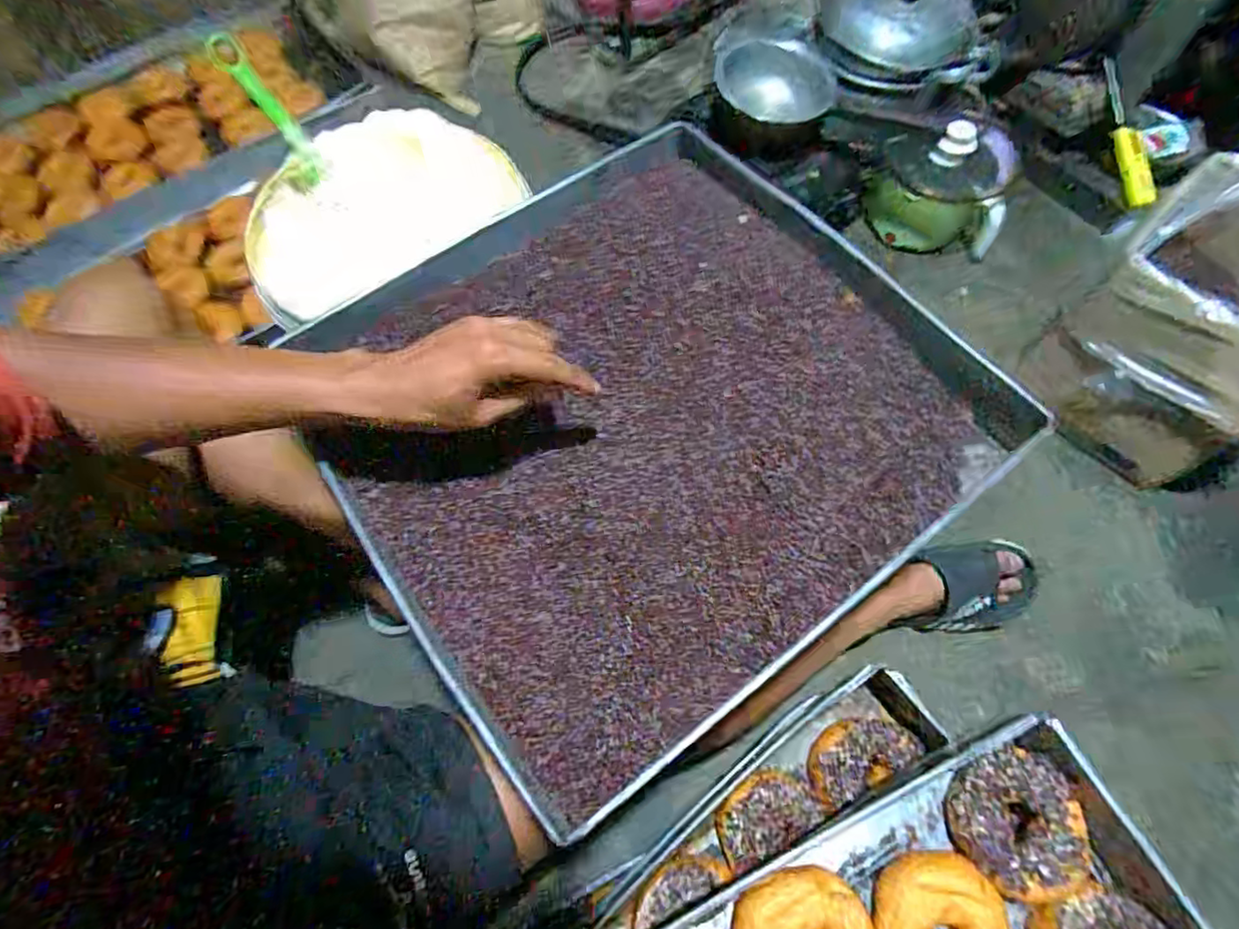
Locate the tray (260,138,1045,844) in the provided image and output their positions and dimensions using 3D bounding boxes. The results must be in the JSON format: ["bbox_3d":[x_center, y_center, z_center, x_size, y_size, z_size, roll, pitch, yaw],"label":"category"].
[{"bbox_3d":[0.019,-0.057,0.518,0.488,0.066,0.457,-35,68,-14],"label":"tray"}]

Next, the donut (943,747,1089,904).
[{"bbox_3d":[0.302,0.275,0.469,0.087,0.030,0.099,-3,65,1],"label":"donut"}]

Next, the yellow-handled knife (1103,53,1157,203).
[{"bbox_3d":[0.953,-0.611,1.146,0.046,0.312,0.039,-8,55,46],"label":"yellow-handled knife"}]

